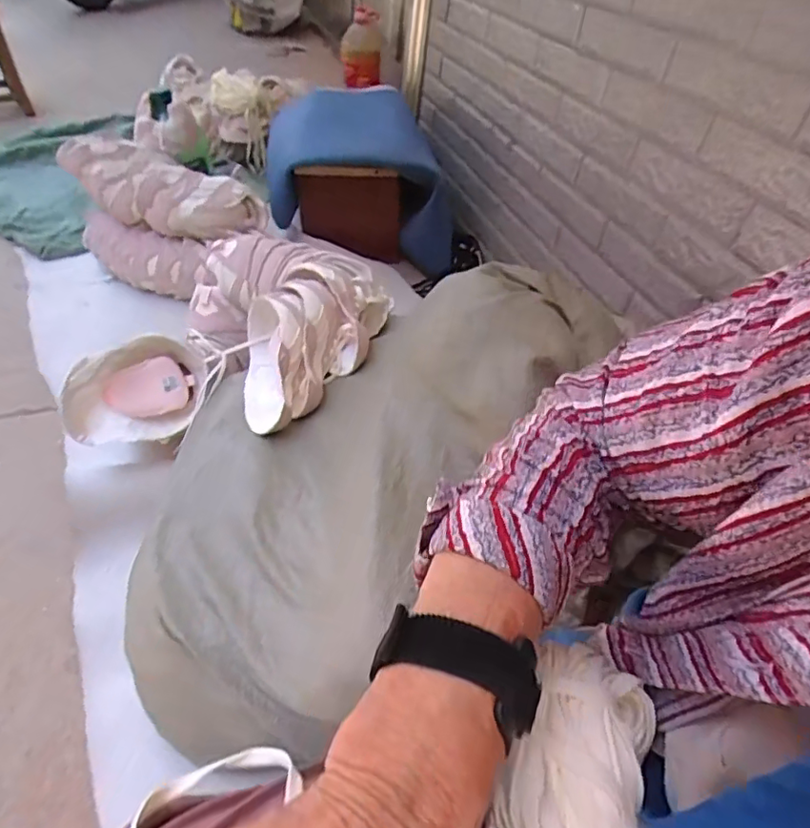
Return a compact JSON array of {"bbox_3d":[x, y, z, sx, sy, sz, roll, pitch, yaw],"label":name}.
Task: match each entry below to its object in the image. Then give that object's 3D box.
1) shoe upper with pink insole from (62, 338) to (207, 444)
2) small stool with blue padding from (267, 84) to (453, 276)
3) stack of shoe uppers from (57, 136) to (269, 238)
[{"bbox_3d":[-0.407,-0.030,0.819,0.080,0.141,0.199,-6,19,47],"label":"shoe upper with pink insole"},{"bbox_3d":[-0.097,-0.667,1.457,0.444,0.329,0.503,6,44,-3],"label":"small stool with blue padding"},{"bbox_3d":[-0.542,-0.489,1.199,0.430,0.145,0.134,7,44,-2],"label":"stack of shoe uppers"}]

